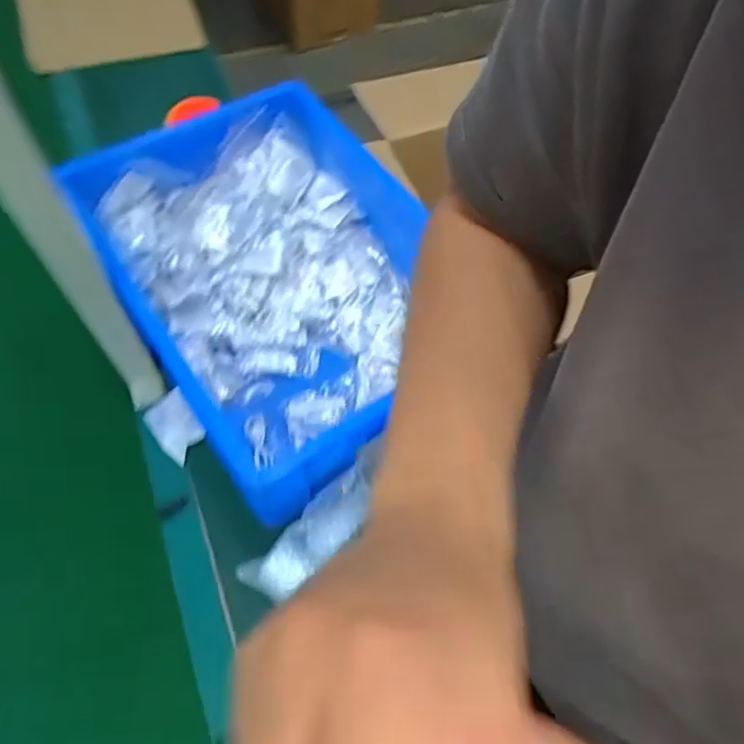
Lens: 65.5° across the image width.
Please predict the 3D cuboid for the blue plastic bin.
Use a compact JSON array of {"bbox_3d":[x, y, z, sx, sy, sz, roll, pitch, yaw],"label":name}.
[{"bbox_3d":[-0.111,-0.118,0.729,0.350,0.163,0.440,-31,68,-19],"label":"blue plastic bin"}]

